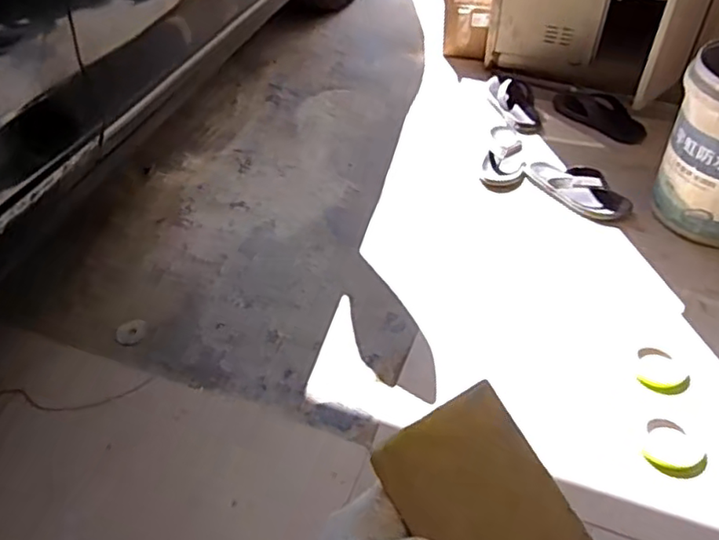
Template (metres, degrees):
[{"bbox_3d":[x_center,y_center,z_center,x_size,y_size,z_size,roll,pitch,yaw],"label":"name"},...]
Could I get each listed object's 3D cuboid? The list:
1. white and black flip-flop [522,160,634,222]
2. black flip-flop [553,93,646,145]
[{"bbox_3d":[0.530,-0.206,1.502,0.095,0.062,0.280,-32,52,-28],"label":"white and black flip-flop"},{"bbox_3d":[0.687,-0.449,1.736,0.099,0.051,0.283,-35,54,-29],"label":"black flip-flop"}]

